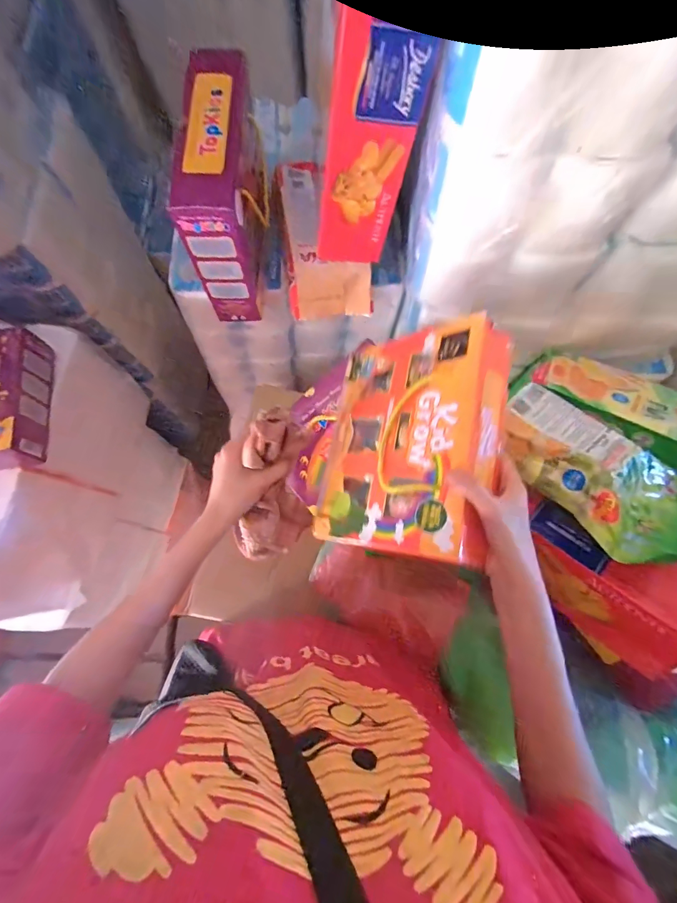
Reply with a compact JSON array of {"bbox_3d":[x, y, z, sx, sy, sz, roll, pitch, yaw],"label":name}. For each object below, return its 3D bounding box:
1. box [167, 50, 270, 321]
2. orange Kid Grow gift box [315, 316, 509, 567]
[{"bbox_3d":[-0.142,-0.333,0.503,0.075,0.193,0.228,1,73,1],"label":"box"},{"bbox_3d":[0.077,-0.012,0.426,0.188,0.056,0.246,-1,71,46],"label":"orange Kid Grow gift box"}]

